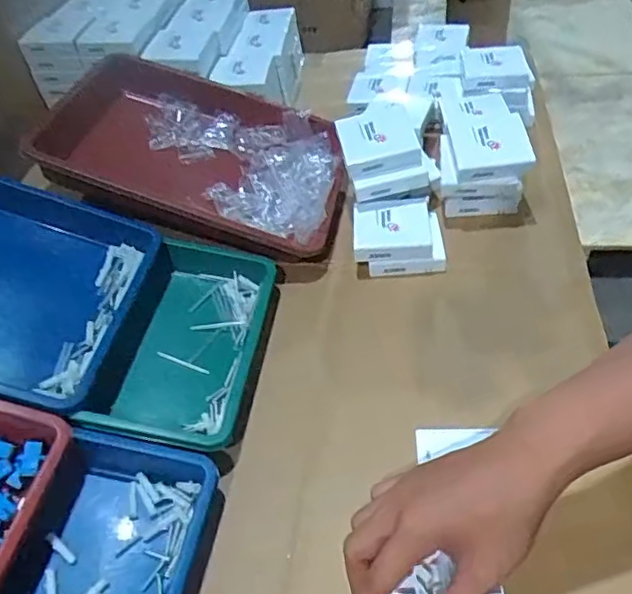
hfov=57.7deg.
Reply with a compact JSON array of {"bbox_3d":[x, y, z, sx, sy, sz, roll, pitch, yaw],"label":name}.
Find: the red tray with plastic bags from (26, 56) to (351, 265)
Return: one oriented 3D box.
[{"bbox_3d":[-0.139,-0.181,0.720,0.358,0.068,0.274,16,52,-5],"label":"red tray with plastic bags"}]

